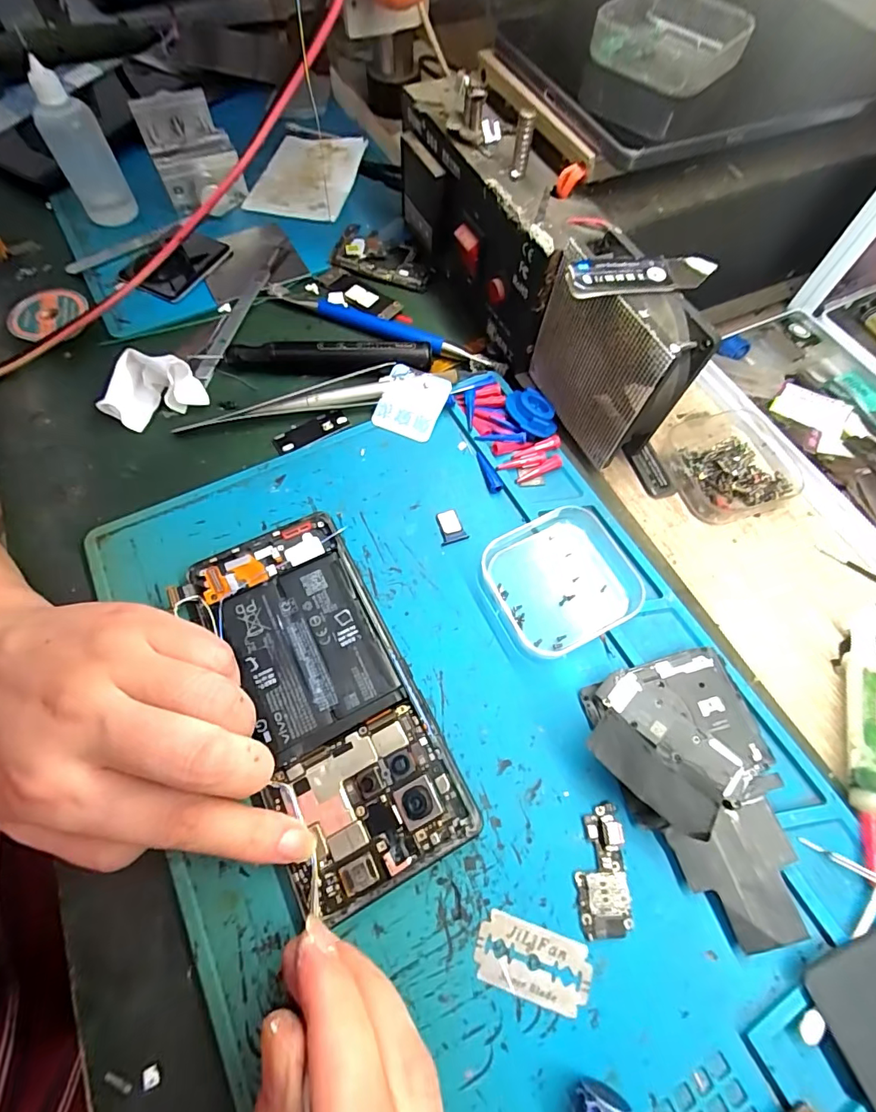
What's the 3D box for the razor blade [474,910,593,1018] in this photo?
[{"bbox_3d":[0.035,0.149,0.173,0.043,0.004,0.022,17,66,8],"label":"razor blade"}]

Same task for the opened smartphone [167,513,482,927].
[{"bbox_3d":[-0.052,0.059,0.208,0.076,0.008,0.160,-27,69,-12],"label":"opened smartphone"}]

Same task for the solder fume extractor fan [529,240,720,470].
[{"bbox_3d":[0.085,-0.098,0.240,0.028,0.081,0.078,-25,67,-11],"label":"solder fume extractor fan"}]

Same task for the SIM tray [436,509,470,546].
[{"bbox_3d":[0.007,-0.016,0.248,0.014,0.004,0.019,-16,66,-7],"label":"SIM tray"}]

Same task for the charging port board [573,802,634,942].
[{"bbox_3d":[0.064,0.123,0.185,0.020,0.004,0.045,2,65,1],"label":"charging port board"}]

